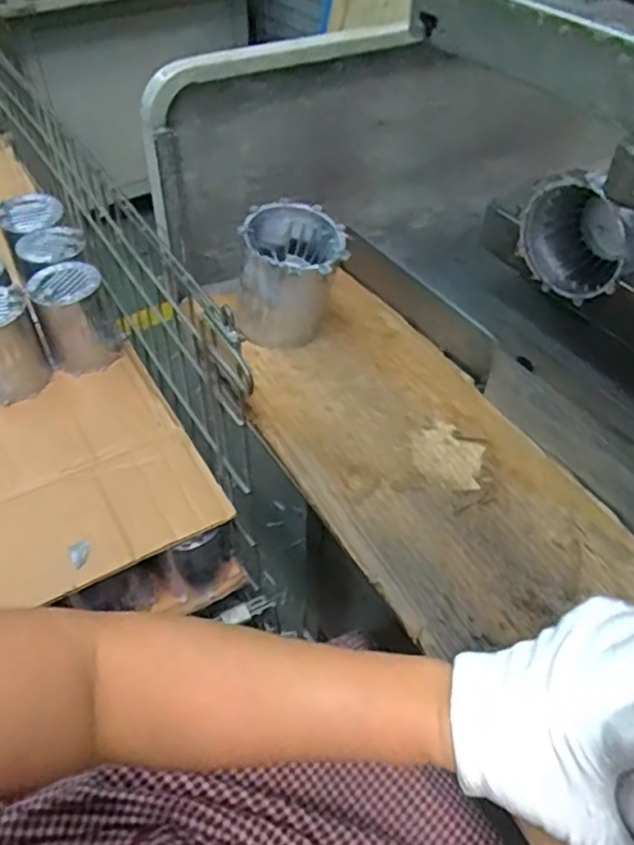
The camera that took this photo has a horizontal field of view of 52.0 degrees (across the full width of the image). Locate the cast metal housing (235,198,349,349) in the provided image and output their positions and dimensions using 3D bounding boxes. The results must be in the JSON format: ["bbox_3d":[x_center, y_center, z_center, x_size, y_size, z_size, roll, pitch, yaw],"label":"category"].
[{"bbox_3d":[-0.025,-0.132,0.628,0.102,0.121,0.090,-4,47,-4],"label":"cast metal housing"}]

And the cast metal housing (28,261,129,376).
[{"bbox_3d":[-0.309,-0.135,0.834,0.092,0.116,0.084,-26,53,-22],"label":"cast metal housing"}]

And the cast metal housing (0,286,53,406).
[{"bbox_3d":[-0.389,-0.096,0.796,0.093,0.116,0.088,-19,50,-18],"label":"cast metal housing"}]

